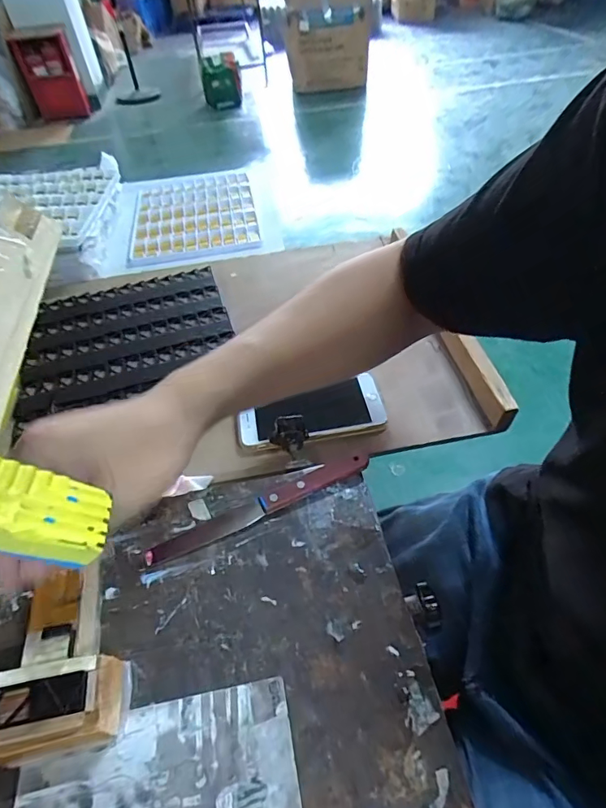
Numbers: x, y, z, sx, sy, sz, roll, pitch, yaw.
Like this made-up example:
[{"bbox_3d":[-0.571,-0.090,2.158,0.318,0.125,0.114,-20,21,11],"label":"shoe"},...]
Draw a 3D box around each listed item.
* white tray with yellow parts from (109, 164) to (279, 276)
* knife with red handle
[{"bbox_3d":[-0.199,-0.347,0.817,0.280,0.022,0.334,-11,48,-4],"label":"white tray with yellow parts"},{"bbox_3d":[-0.032,0.077,0.350,0.178,0.011,0.020,-21,50,-14],"label":"knife with red handle"}]

